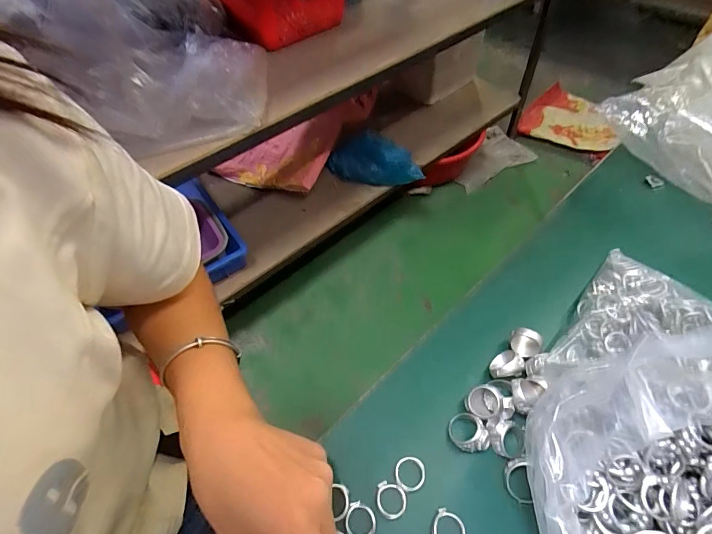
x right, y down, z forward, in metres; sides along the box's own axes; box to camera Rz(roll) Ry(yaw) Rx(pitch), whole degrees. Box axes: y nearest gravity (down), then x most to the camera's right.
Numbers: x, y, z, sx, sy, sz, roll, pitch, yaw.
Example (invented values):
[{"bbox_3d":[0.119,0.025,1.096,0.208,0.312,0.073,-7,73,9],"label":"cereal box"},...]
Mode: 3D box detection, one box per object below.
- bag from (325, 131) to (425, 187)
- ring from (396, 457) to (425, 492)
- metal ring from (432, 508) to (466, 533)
[{"bbox_3d":[0.058,-0.333,1.180,0.299,0.121,0.110,10,54,11],"label":"bag"},{"bbox_3d":[0.038,0.146,0.273,0.021,0.004,0.022,-1,53,1],"label":"ring"},{"bbox_3d":[0.061,0.174,0.254,0.021,0.004,0.023,-1,53,1],"label":"metal ring"}]

